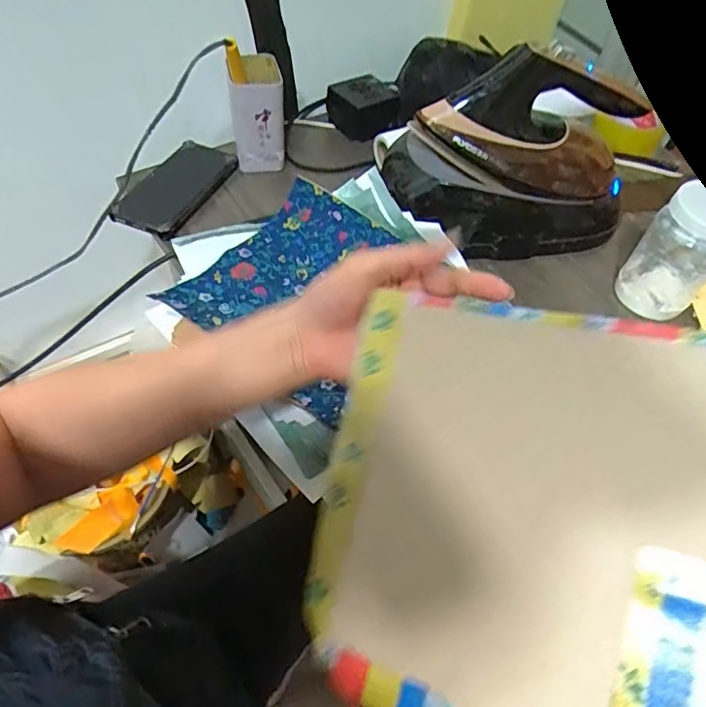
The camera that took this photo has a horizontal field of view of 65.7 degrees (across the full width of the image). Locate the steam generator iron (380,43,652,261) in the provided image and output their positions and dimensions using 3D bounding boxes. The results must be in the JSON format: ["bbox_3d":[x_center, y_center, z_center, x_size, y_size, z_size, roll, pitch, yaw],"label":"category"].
[{"bbox_3d":[0.176,-0.204,0.582,0.279,0.178,0.109,6,54,0],"label":"steam generator iron"}]

